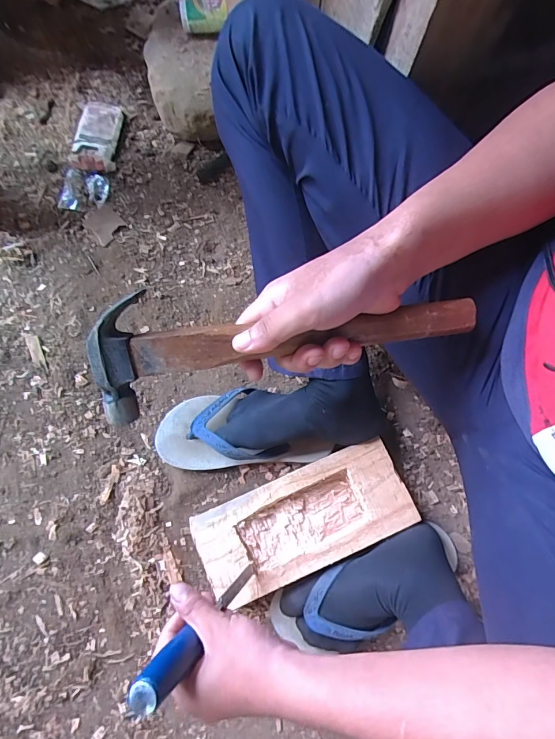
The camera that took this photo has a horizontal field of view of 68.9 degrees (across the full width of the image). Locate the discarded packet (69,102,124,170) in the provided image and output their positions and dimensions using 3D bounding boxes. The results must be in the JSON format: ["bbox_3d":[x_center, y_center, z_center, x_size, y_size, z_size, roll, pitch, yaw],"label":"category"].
[{"bbox_3d":[-0.295,-0.381,0.659,0.072,0.020,0.122,4,73,-3],"label":"discarded packet"}]

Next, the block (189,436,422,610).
[{"bbox_3d":[0.032,0.185,0.502,0.257,0.037,0.115,-22,77,-11],"label":"block"}]

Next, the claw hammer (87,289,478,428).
[{"bbox_3d":[0.009,-0.025,0.298,0.275,0.028,0.084,-8,108,-5],"label":"claw hammer"}]

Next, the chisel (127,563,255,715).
[{"bbox_3d":[-0.057,0.224,0.371,0.019,0.241,0.021,-31,77,8],"label":"chisel"}]

